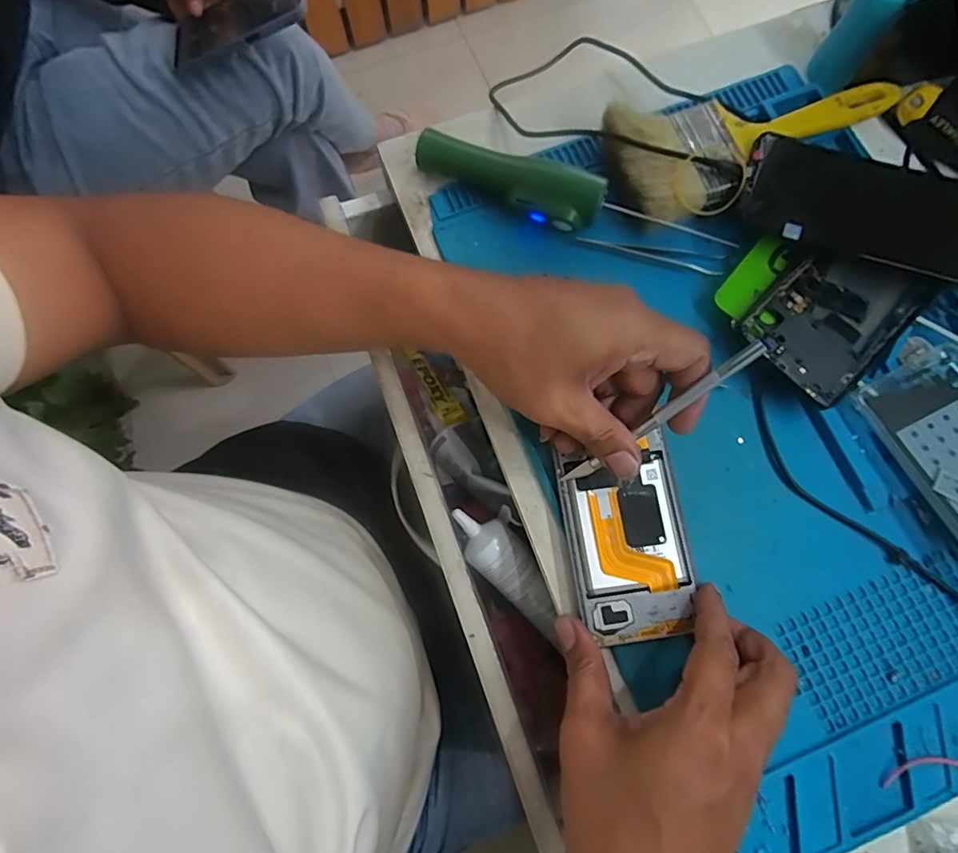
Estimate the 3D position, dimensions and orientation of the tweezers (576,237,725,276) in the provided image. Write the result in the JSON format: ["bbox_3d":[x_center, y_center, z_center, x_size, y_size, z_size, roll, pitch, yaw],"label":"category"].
[{"bbox_3d":[0.121,-0.121,0.362,0.100,0.004,0.016,9,77,2],"label":"tweezers"}]

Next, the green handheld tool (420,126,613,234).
[{"bbox_3d":[0.019,-0.172,0.358,0.135,0.028,0.030,19,78,5],"label":"green handheld tool"}]

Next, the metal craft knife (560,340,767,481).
[{"bbox_3d":[0.099,-0.003,0.290,0.133,0.006,0.008,-41,77,31],"label":"metal craft knife"}]

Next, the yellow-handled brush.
[{"bbox_3d":[0.199,-0.207,0.363,0.222,0.020,0.083,-18,77,-4],"label":"yellow-handled brush"}]

